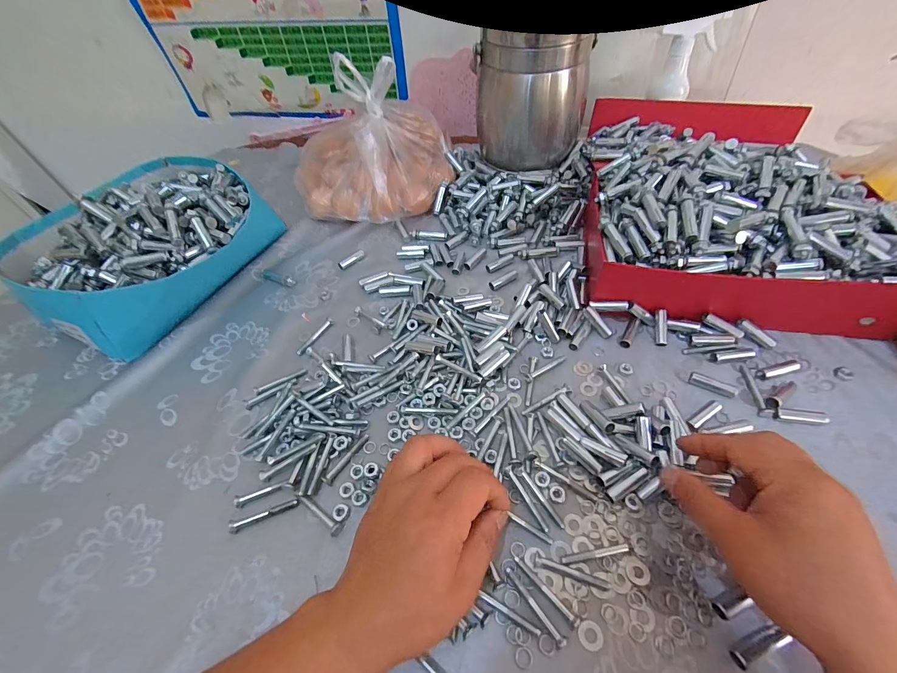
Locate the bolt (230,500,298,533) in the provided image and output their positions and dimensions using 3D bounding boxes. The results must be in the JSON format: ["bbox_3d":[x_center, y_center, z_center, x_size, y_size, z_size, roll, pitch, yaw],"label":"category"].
[{"bbox_3d":[-0.158,0.153,0.322,0.058,0.005,0.010,-16,53,-8],"label":"bolt"}]

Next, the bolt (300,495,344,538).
[{"bbox_3d":[-0.109,0.151,0.317,0.048,0.006,0.010,23,58,21],"label":"bolt"}]

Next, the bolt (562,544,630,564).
[{"bbox_3d":[0.112,0.165,0.287,0.050,0.006,0.006,-9,52,-2],"label":"bolt"}]

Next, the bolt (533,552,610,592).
[{"bbox_3d":[0.092,0.176,0.281,0.055,0.005,0.009,12,54,14],"label":"bolt"}]

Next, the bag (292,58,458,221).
[{"bbox_3d":[-0.112,-0.270,0.544,0.235,0.163,0.149,-15,53,-7],"label":"bag"}]

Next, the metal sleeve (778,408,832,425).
[{"bbox_3d":[0.321,0.073,0.342,0.041,0.010,0.012,3,53,8],"label":"metal sleeve"}]

